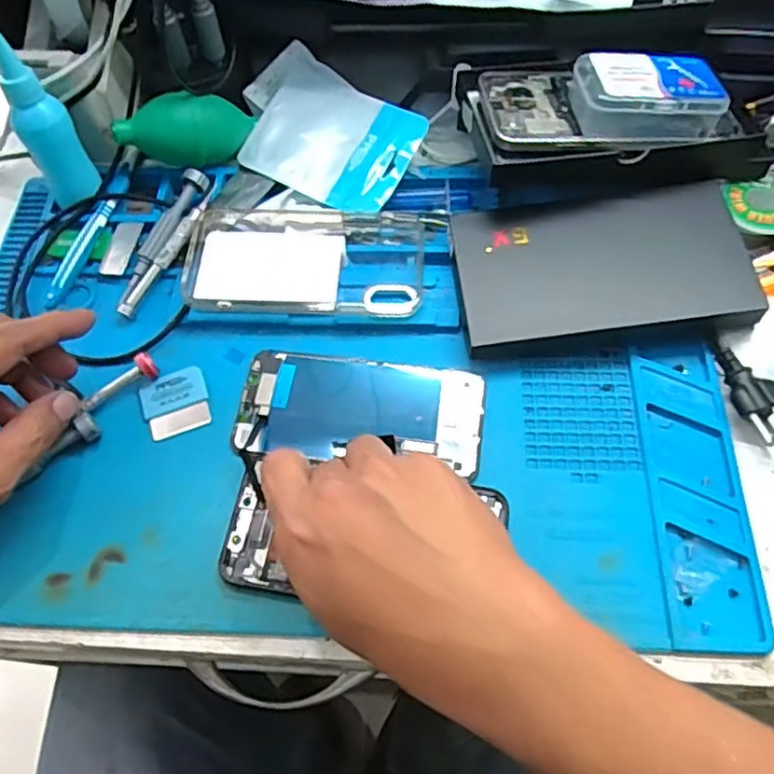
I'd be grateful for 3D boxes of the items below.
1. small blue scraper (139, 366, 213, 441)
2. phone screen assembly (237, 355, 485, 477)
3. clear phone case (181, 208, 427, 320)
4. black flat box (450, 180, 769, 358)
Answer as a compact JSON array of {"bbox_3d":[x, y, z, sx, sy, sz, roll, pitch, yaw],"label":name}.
[{"bbox_3d":[-0.129,0.009,0.390,0.039,0.004,0.041,-19,64,-7],"label":"small blue scraper"},{"bbox_3d":[-0.016,0.013,0.386,0.144,0.010,0.068,5,67,5],"label":"phone screen assembly"},{"bbox_3d":[-0.053,-0.087,0.422,0.153,0.014,0.085,2,63,4],"label":"clear phone case"},{"bbox_3d":[0.134,-0.078,0.407,0.179,0.019,0.105,-8,63,-1],"label":"black flat box"}]

